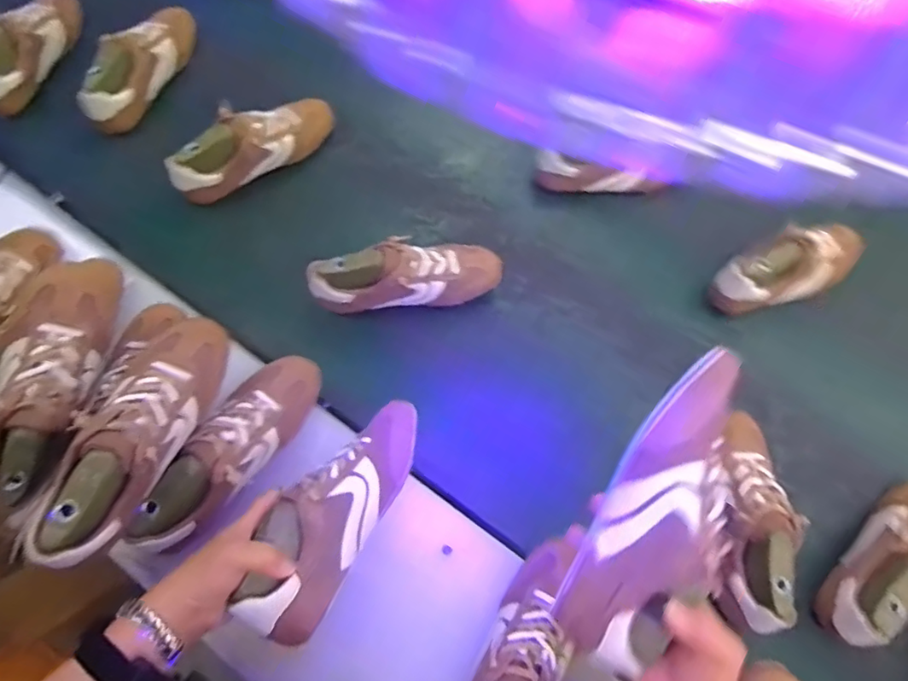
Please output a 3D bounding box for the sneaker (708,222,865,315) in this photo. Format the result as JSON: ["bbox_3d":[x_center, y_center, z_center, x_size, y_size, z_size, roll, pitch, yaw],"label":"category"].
[{"bbox_3d":[0.457,-0.102,0.753,0.238,0.073,0.079,-22,72,-11],"label":"sneaker"}]

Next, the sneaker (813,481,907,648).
[{"bbox_3d":[0.502,0.243,0.628,0.236,0.074,0.084,-39,76,-15],"label":"sneaker"}]

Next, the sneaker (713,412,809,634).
[{"bbox_3d":[0.329,0.194,0.628,0.078,0.089,0.228,18,70,4],"label":"sneaker"}]

